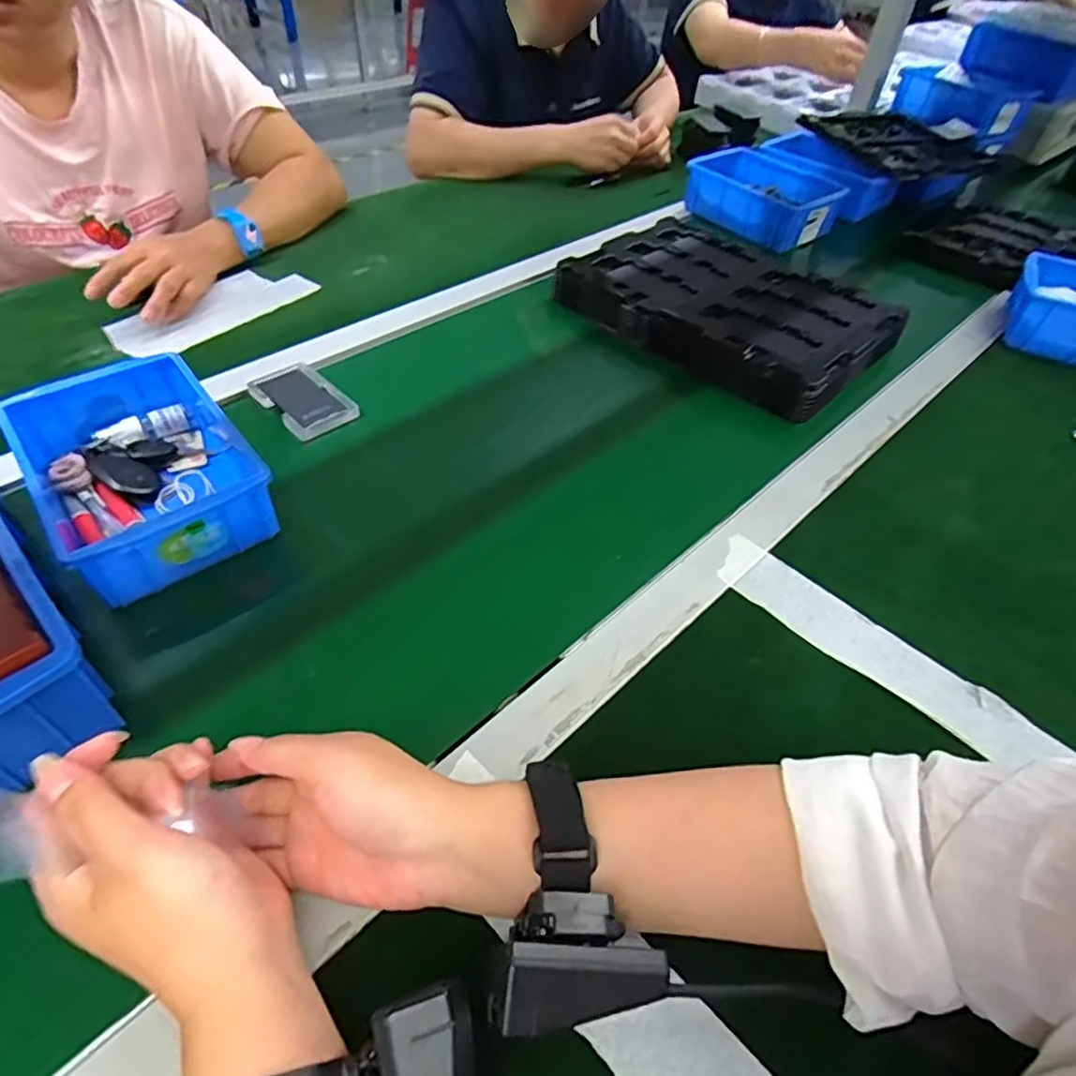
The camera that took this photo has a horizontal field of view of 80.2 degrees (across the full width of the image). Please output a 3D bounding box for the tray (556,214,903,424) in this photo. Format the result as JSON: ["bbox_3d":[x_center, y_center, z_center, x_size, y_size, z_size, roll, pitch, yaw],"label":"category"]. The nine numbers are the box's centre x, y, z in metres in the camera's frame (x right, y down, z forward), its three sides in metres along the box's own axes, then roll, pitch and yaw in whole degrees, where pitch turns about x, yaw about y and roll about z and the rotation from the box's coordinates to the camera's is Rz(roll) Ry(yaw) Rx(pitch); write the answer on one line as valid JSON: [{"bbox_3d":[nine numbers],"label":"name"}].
[{"bbox_3d":[0.214,-0.264,0.718,0.322,0.040,0.251,35,54,25],"label":"tray"}]

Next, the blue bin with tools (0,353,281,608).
[{"bbox_3d":[-0.297,-0.053,0.479,0.127,0.058,0.194,-29,55,-28],"label":"blue bin with tools"}]

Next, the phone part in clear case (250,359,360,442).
[{"bbox_3d":[-0.218,-0.131,0.593,0.061,0.011,0.105,-34,57,-30],"label":"phone part in clear case"}]

